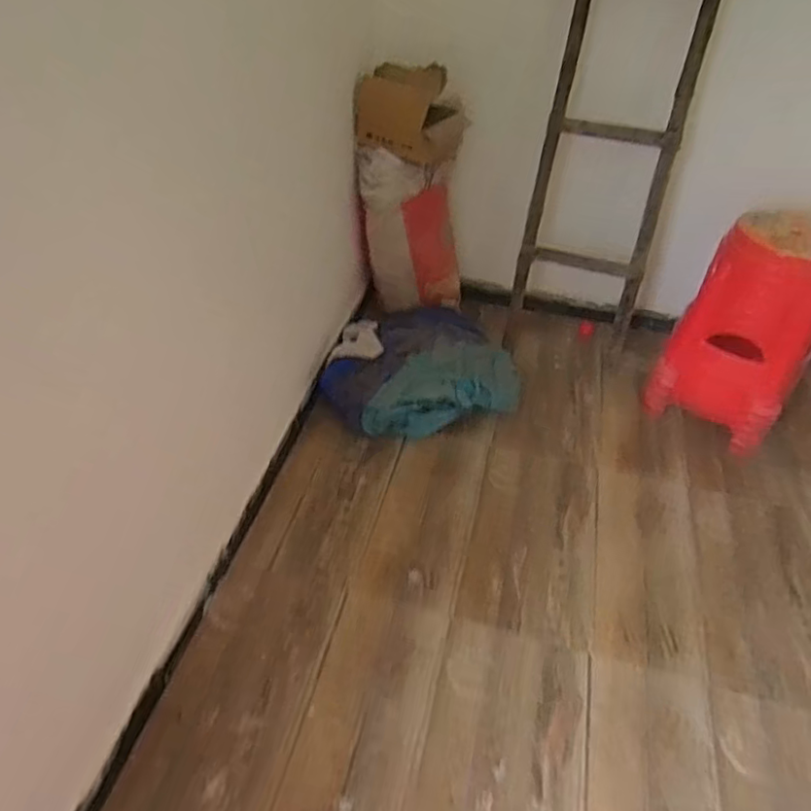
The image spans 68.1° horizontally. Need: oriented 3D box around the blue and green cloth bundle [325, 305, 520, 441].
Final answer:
[{"bbox_3d":[0.040,-0.167,1.943,0.633,0.155,0.546,-7,44,-11],"label":"blue and green cloth bundle"}]

